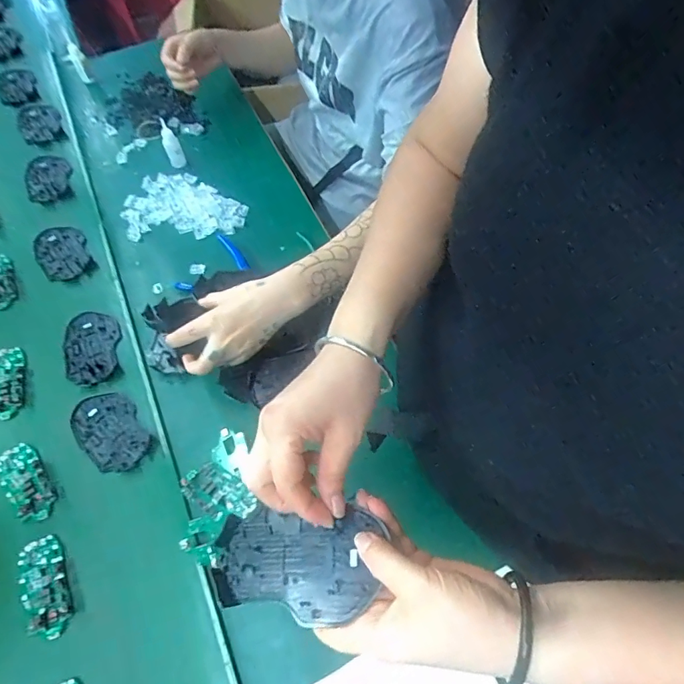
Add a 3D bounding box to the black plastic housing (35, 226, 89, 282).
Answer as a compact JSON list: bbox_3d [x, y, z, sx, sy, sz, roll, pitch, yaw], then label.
[{"bbox_3d":[-0.422,-0.137,0.704,0.072,0.006,0.104,-36,65,-15],"label":"black plastic housing"}]

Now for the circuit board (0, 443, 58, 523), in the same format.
[{"bbox_3d":[-0.367,0.162,0.539,0.046,0.006,0.102,-37,66,-16],"label":"circuit board"}]

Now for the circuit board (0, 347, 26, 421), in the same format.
[{"bbox_3d":[-0.435,0.052,0.603,0.046,0.005,0.103,-17,62,-6],"label":"circuit board"}]

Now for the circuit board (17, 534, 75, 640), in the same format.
[{"bbox_3d":[-0.312,0.256,0.488,0.045,0.009,0.098,-26,63,-11],"label":"circuit board"}]

